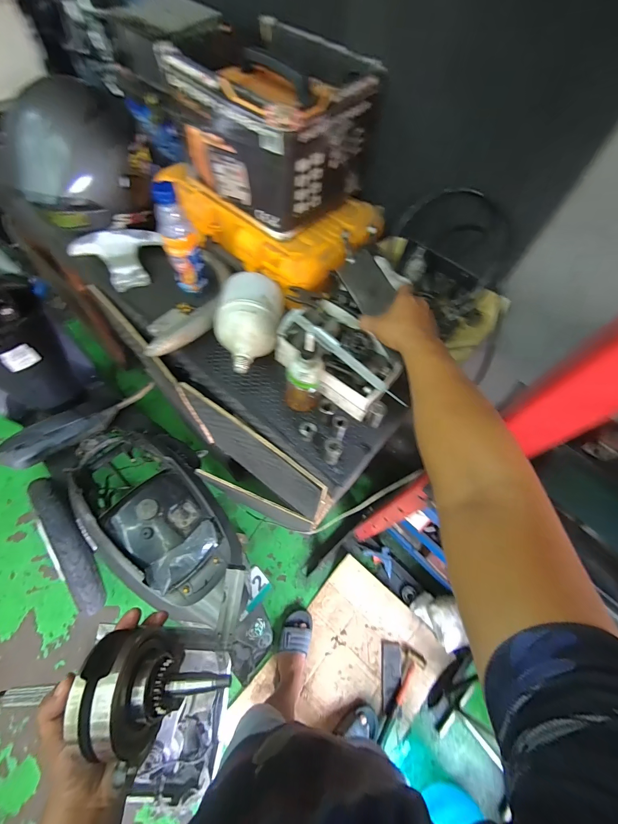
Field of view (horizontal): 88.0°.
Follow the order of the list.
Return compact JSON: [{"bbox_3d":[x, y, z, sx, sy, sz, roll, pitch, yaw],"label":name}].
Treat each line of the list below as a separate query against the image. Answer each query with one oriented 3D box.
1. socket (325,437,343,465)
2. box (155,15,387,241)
[{"bbox_3d":[0.041,0.066,0.552,0.030,0.053,0.033,17,64,5],"label":"socket"},{"bbox_3d":[-0.064,-0.553,0.633,0.304,0.202,0.283,41,68,16],"label":"box"}]

